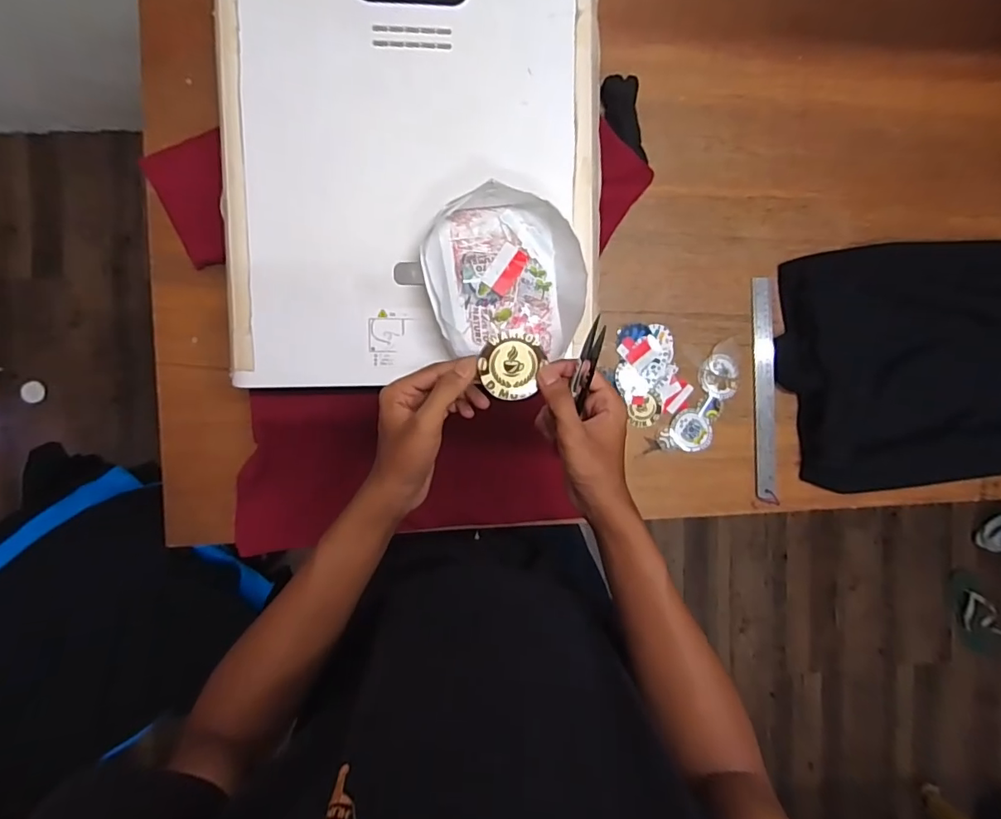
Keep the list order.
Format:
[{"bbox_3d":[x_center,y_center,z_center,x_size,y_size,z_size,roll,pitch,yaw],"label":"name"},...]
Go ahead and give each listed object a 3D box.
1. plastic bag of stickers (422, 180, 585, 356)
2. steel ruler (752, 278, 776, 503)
[{"bbox_3d":[0.006,-0.141,0.543,0.164,0.046,0.161,0,92,-7],"label":"plastic bag of stickers"},{"bbox_3d":[0.390,-0.029,0.761,0.030,0.009,0.323,-3,93,-6],"label":"steel ruler"}]

